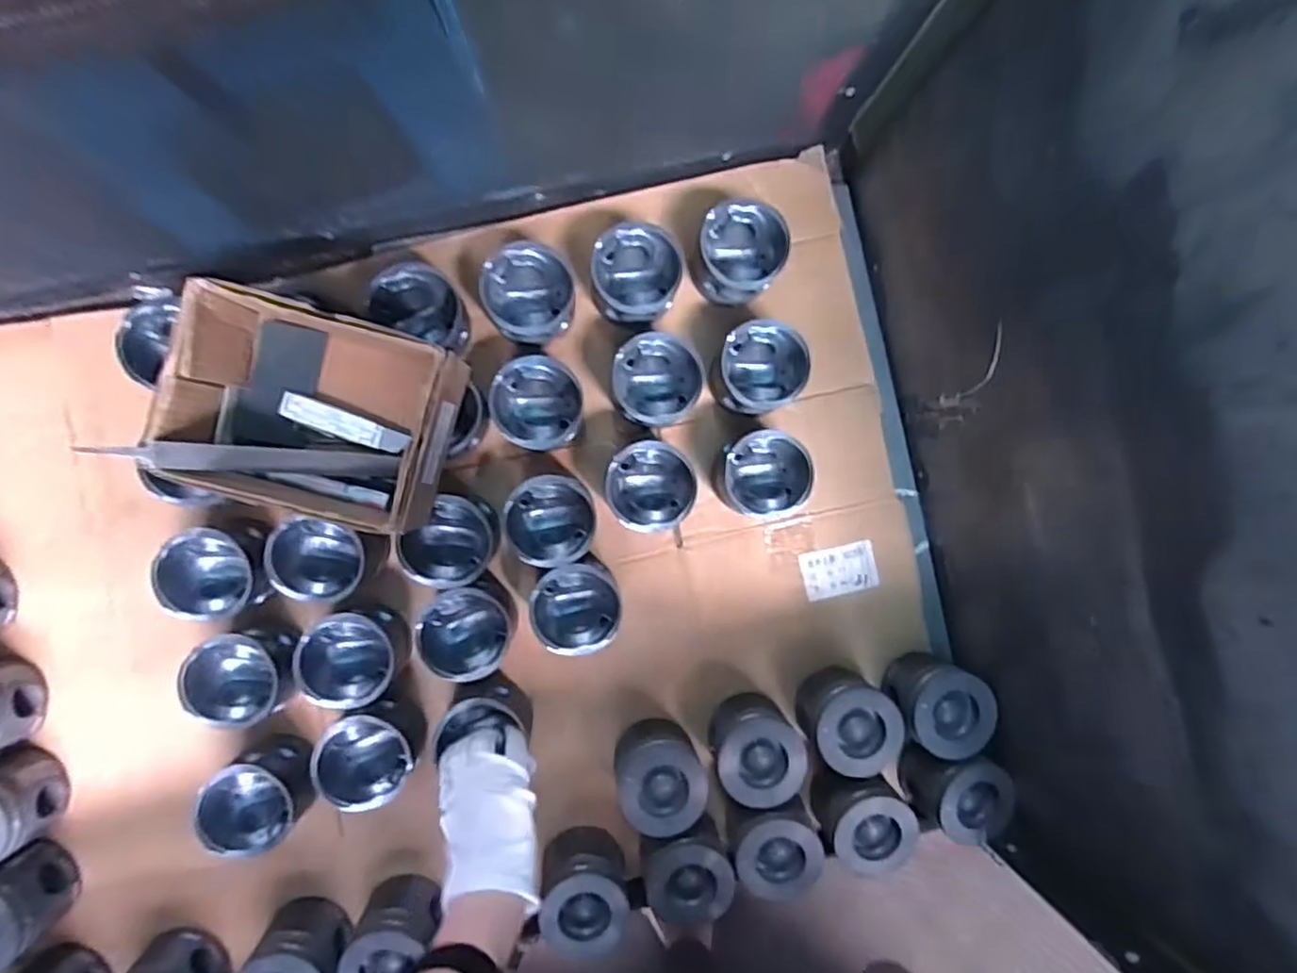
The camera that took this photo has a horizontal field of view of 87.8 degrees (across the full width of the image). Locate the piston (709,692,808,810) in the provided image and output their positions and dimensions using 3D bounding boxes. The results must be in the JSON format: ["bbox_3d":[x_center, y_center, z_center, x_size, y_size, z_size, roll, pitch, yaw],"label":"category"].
[{"bbox_3d":[0.110,0.265,0.679,0.084,0.080,0.088,0,92,-4],"label":"piston"}]

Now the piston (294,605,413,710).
[{"bbox_3d":[-0.280,0.158,0.650,0.082,0.086,0.081,0,92,-4],"label":"piston"}]

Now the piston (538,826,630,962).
[{"bbox_3d":[-0.062,0.400,0.672,0.087,0.071,0.089,-3,92,-4],"label":"piston"}]

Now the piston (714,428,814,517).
[{"bbox_3d":[0.112,-0.012,0.676,0.081,0.077,0.083,0,92,-4],"label":"piston"}]

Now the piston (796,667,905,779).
[{"bbox_3d":[0.203,0.239,0.690,0.091,0.081,0.087,44,88,-5],"label":"piston"}]

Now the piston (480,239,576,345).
[{"bbox_3d":[-0.115,-0.184,0.657,0.084,0.076,0.086,11,91,-5],"label":"piston"}]

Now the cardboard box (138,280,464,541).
[{"bbox_3d":[-0.271,-0.060,0.572,0.195,0.123,0.155,16,91,-5],"label":"cardboard box"}]

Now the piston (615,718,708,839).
[{"bbox_3d":[0.009,0.286,0.673,0.086,0.075,0.081,0,92,-4],"label":"piston"}]

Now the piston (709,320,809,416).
[{"bbox_3d":[0.110,-0.116,0.674,0.084,0.078,0.083,0,92,-4],"label":"piston"}]

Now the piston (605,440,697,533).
[{"bbox_3d":[0.001,-0.001,0.661,0.082,0.071,0.081,0,92,-4],"label":"piston"}]

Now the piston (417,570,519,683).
[{"bbox_3d":[-0.173,0.133,0.658,0.086,0.066,0.096,25,90,-5],"label":"piston"}]

